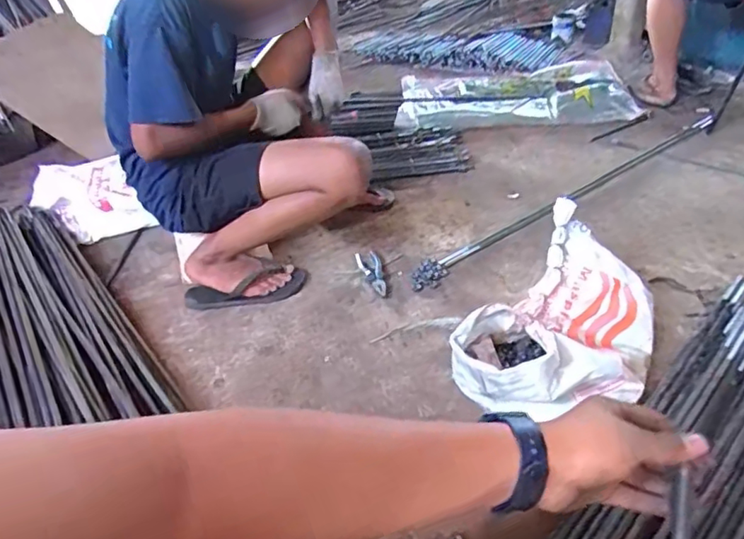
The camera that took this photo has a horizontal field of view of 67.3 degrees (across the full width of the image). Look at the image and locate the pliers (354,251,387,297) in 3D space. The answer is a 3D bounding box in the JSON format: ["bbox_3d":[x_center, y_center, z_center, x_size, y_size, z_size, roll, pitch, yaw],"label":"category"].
[{"bbox_3d":[0.004,0.007,1.280,0.052,0.024,0.151,-14,37,-11],"label":"pliers"}]

